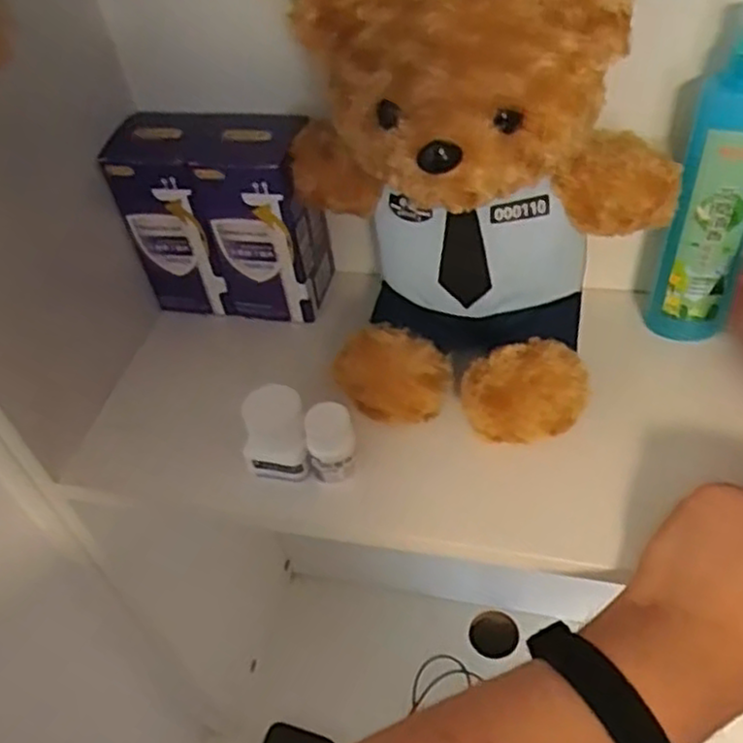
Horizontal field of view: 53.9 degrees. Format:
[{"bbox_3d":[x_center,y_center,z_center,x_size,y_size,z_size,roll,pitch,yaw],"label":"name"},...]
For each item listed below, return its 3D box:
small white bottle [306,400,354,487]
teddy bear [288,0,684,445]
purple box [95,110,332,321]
[{"bbox_3d":[-0.023,0.041,0.413,0.026,0.043,0.026,-8,47,0],"label":"small white bottle"},{"bbox_3d":[0.060,-0.084,0.388,0.192,0.219,0.140,-7,47,1],"label":"teddy bear"},{"bbox_3d":[-0.099,-0.103,0.496,0.127,0.132,0.064,3,47,10],"label":"purple box"}]

